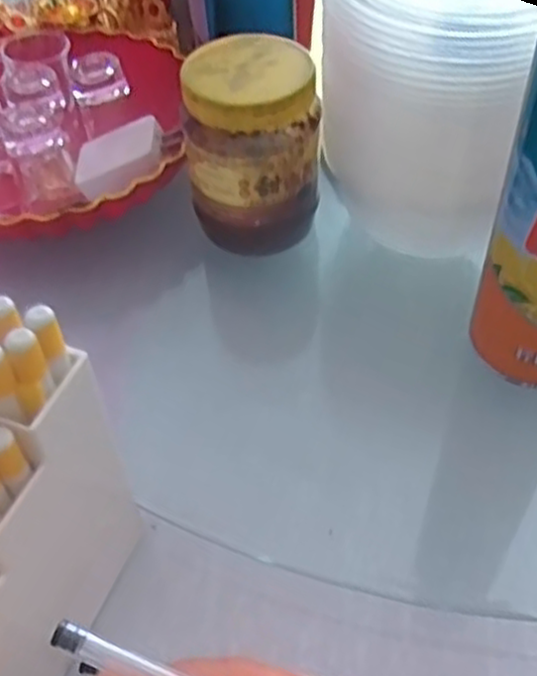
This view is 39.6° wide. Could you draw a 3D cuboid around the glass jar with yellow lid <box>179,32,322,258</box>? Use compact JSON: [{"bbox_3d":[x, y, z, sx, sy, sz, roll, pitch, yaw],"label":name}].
[{"bbox_3d":[-0.008,-0.105,0.417,0.071,0.097,0.067,-1,49,2],"label":"glass jar with yellow lid"}]

